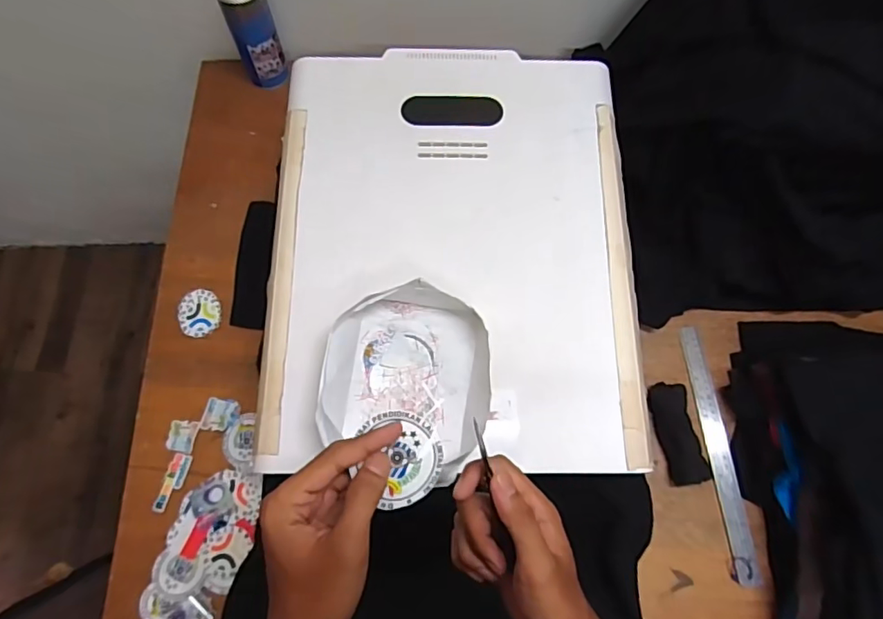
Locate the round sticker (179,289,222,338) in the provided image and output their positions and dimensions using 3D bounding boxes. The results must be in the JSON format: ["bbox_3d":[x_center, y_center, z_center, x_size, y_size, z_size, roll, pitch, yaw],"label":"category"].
[{"bbox_3d":[-0.335,0.006,0.739,0.052,0.009,0.068,-5,72,-4],"label":"round sticker"}]

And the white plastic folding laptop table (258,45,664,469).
[{"bbox_3d":[0.012,-0.083,0.602,0.394,0.021,0.498,0,71,-2],"label":"white plastic folding laptop table"}]

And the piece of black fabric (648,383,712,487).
[{"bbox_3d":[0.305,0.158,0.686,0.044,0.023,0.126,-10,72,-6],"label":"piece of black fabric"}]

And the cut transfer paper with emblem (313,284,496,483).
[{"bbox_3d":[-0.033,0.064,0.525,0.166,0.045,0.168,14,71,2],"label":"cut transfer paper with emblem"}]

